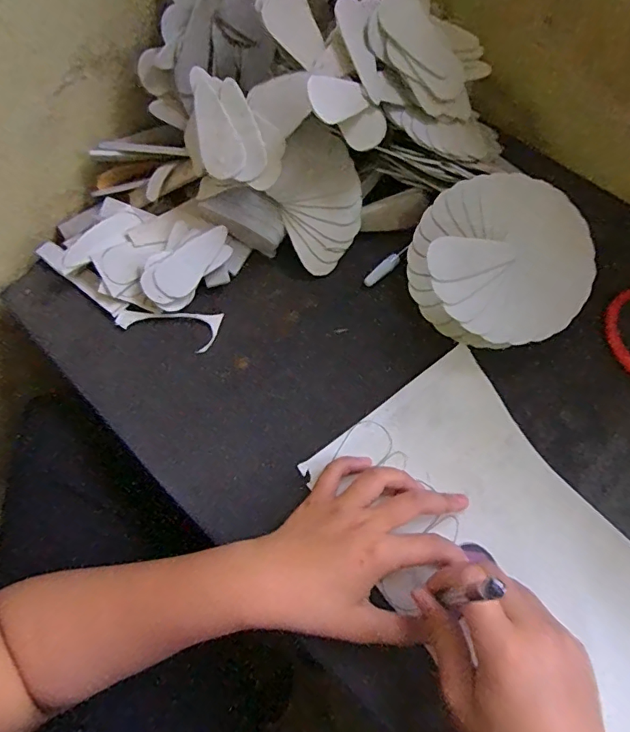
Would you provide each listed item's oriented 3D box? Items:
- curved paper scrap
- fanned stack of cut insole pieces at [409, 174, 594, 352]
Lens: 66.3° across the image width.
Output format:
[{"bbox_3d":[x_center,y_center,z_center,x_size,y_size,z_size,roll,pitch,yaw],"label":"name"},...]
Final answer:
[{"bbox_3d":[-0.121,-0.030,0.396,0.084,0.006,0.034,2,70,3],"label":"curved paper scrap"},{"bbox_3d":[0.141,-0.079,0.373,0.129,0.059,0.125,37,75,14],"label":"fanned stack of cut insole pieces"}]

